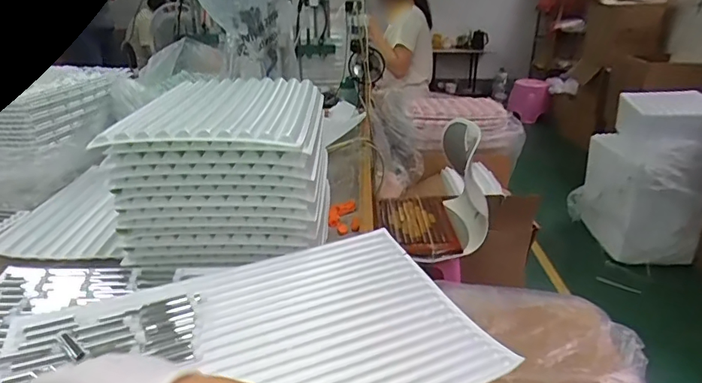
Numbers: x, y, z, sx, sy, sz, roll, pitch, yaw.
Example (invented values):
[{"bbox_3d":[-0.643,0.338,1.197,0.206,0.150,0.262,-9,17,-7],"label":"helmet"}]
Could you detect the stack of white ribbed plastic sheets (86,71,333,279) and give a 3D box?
[{"bbox_3d":[-0.212,-0.056,0.881,0.308,0.229,0.393,-1,24,-1],"label":"stack of white ribbed plastic sheets"}]

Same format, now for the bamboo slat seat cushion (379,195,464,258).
[{"bbox_3d":[0.210,0.094,1.498,0.230,0.042,0.367,1,24,2],"label":"bamboo slat seat cushion"}]

